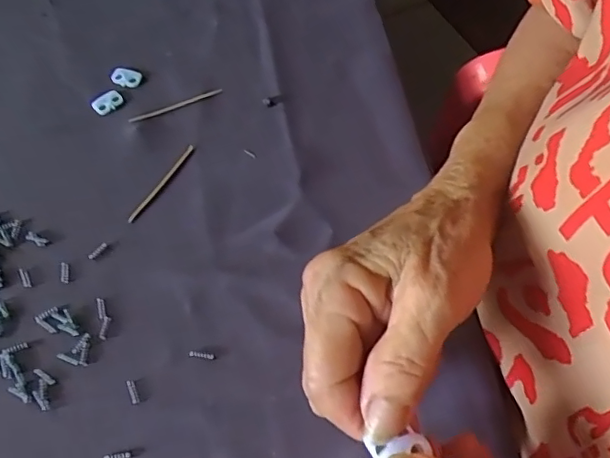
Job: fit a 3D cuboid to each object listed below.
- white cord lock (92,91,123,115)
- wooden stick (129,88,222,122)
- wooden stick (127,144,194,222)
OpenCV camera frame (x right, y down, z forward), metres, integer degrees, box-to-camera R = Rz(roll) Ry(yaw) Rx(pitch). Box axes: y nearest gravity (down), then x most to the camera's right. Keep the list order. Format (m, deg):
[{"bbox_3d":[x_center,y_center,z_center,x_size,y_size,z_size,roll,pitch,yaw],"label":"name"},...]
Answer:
[{"bbox_3d":[-0.124,-0.080,0.356,0.011,0.004,0.019,40,66,19],"label":"white cord lock"},{"bbox_3d":[-0.082,-0.079,0.357,0.060,0.004,0.004,-23,64,-15],"label":"wooden stick"},{"bbox_3d":[-0.084,-0.027,0.332,0.004,0.004,0.060,29,63,13],"label":"wooden stick"}]

